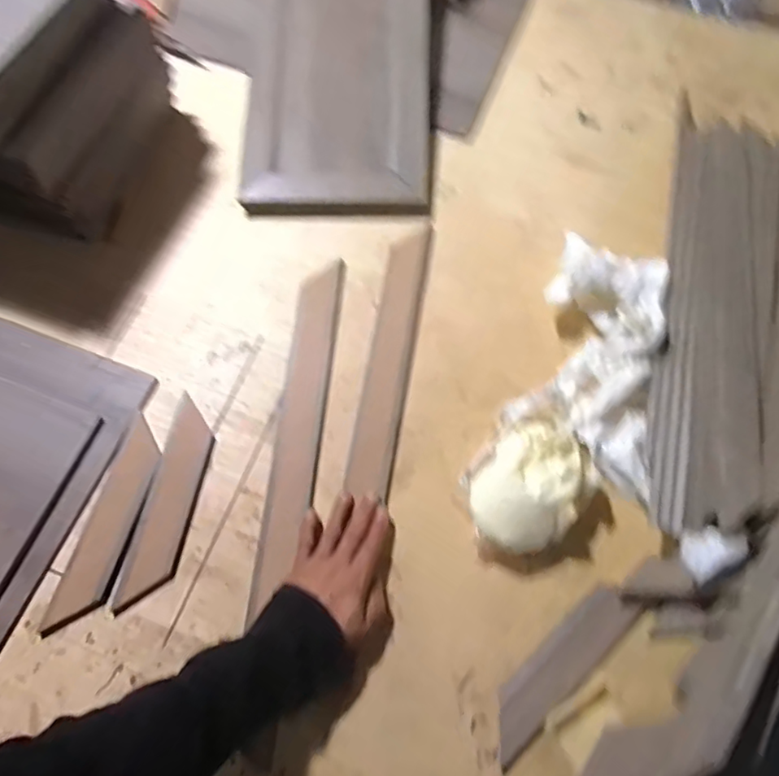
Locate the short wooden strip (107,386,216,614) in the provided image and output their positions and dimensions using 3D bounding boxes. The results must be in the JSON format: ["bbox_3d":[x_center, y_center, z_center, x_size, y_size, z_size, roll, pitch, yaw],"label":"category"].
[{"bbox_3d":[-0.223,0.116,0.594,0.049,0.008,0.214,10,70,2],"label":"short wooden strip"}]

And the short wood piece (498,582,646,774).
[{"bbox_3d":[0.162,0.265,0.551,0.186,0.008,0.049,-40,75,-14],"label":"short wood piece"}]

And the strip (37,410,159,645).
[{"bbox_3d":[-0.278,0.136,0.583,0.050,0.007,0.212,14,70,4],"label":"strip"}]

